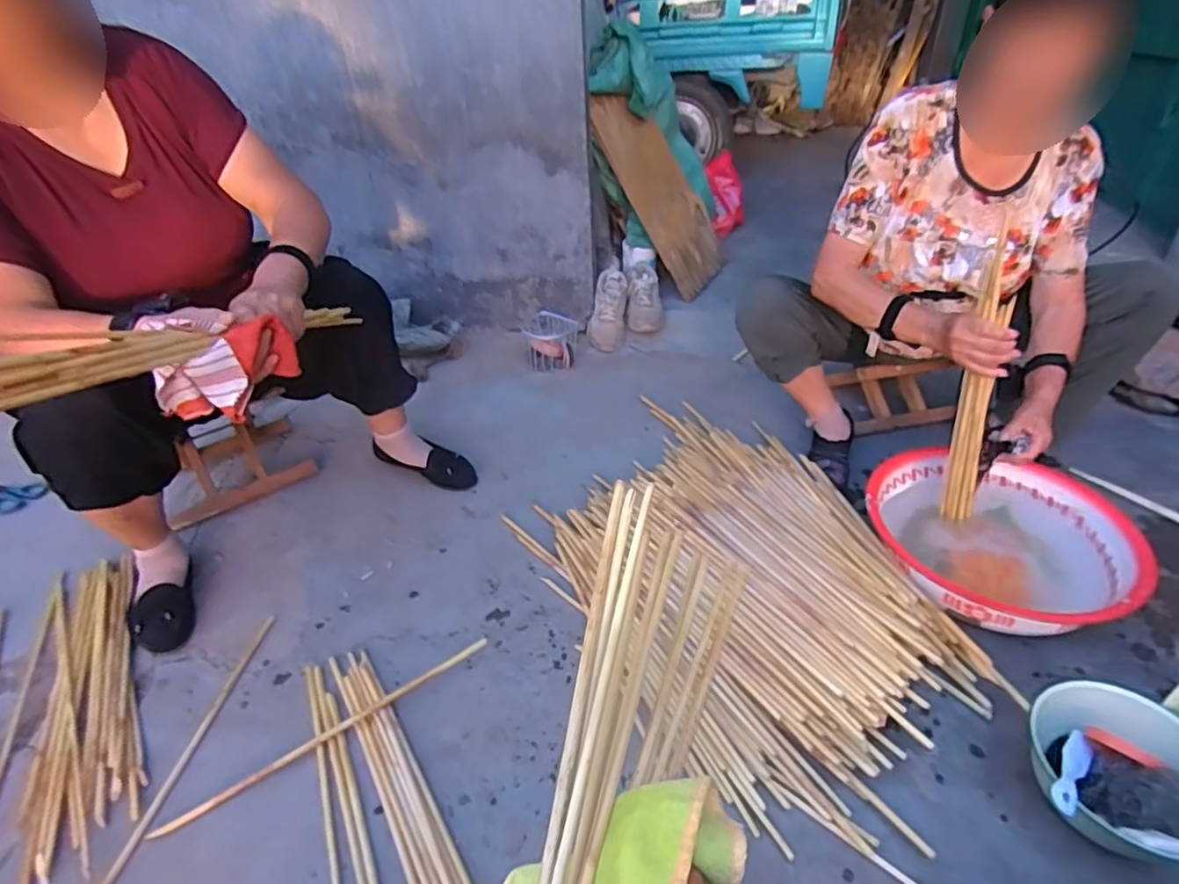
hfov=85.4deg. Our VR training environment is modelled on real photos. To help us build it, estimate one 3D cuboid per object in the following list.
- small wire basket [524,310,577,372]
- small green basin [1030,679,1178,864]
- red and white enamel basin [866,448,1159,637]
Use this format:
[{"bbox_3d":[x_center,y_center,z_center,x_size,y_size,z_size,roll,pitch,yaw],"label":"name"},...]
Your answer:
[{"bbox_3d":[-0.101,-0.274,1.717,0.146,0.090,0.171,-2,35,0],"label":"small wire basket"},{"bbox_3d":[0.621,0.395,0.744,0.190,0.108,0.181,-2,35,1],"label":"small green basin"},{"bbox_3d":[0.650,0.152,1.046,0.362,0.113,0.345,-2,35,1],"label":"red and white enamel basin"}]

